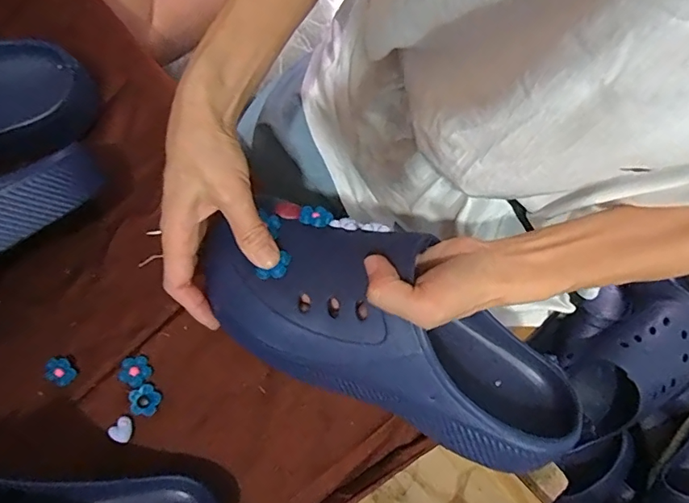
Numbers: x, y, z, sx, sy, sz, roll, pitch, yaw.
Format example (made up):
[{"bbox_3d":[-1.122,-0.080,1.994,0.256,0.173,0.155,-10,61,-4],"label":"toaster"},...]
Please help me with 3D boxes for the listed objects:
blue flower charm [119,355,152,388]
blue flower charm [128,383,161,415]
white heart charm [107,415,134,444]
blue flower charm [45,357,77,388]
[{"bbox_3d":[-0.174,0.101,0.398,0.023,0.004,0.024,-12,80,-20],"label":"blue flower charm"},{"bbox_3d":[-0.165,0.124,0.397,0.024,0.007,0.024,0,80,-1],"label":"blue flower charm"},{"bbox_3d":[-0.181,0.146,0.391,0.019,0.009,0.018,42,82,6],"label":"white heart charm"},{"bbox_3d":[-0.237,0.101,0.401,0.022,0.012,0.023,0,80,-1],"label":"blue flower charm"}]

